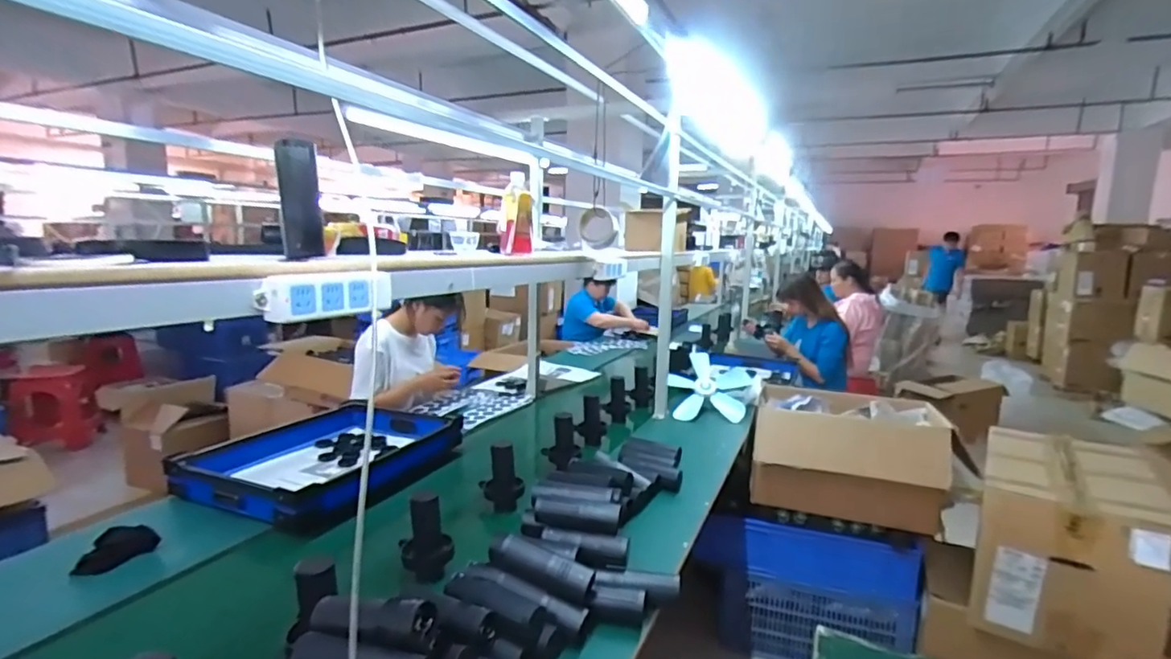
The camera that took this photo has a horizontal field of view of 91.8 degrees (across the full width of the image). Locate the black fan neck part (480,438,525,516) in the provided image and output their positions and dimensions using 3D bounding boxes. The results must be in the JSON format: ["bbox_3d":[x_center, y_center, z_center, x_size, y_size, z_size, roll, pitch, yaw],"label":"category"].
[{"bbox_3d":[-0.209,0.362,1.399,0.073,0.184,0.076,-4,11,-28],"label":"black fan neck part"}]

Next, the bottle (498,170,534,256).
[{"bbox_3d":[-0.155,-0.257,1.274,0.073,0.171,0.056,0,10,-8],"label":"bottle"}]

